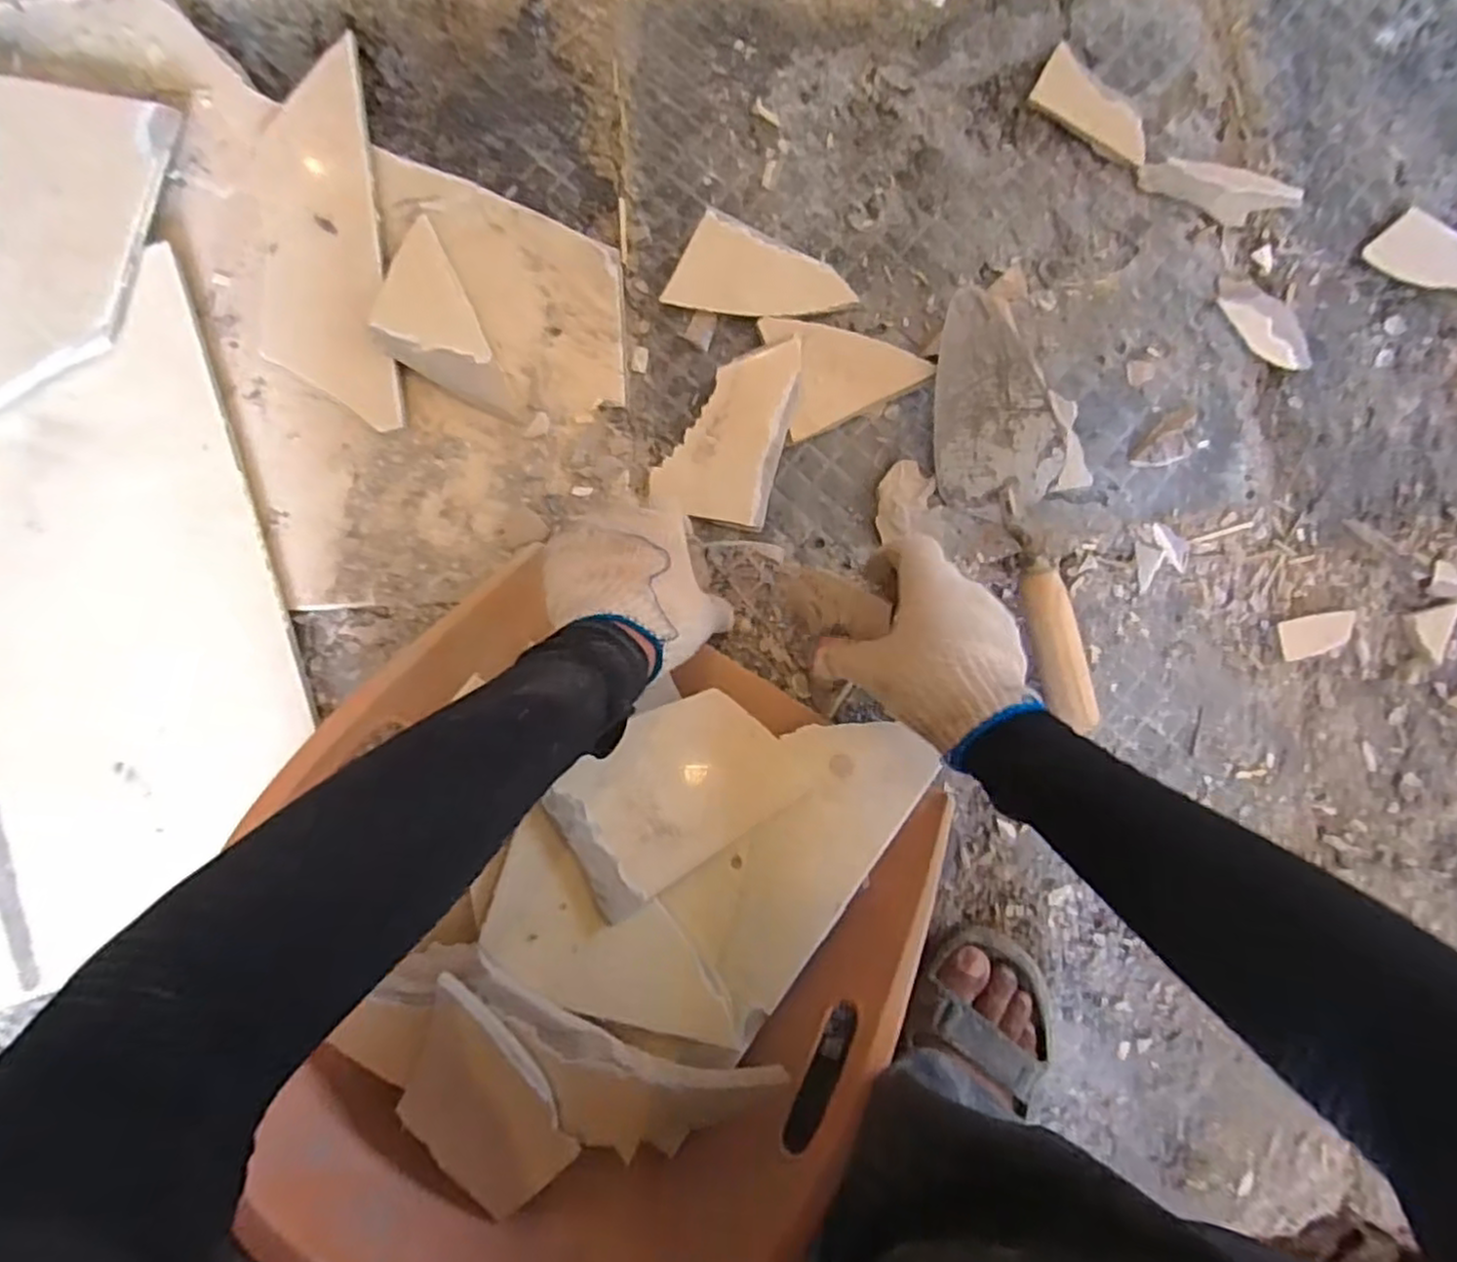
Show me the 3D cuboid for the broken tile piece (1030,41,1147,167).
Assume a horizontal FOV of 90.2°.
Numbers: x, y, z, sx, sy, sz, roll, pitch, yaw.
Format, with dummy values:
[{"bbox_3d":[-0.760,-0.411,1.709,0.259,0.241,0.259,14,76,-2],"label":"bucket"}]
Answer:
[{"bbox_3d":[0.289,-0.410,0.568,0.103,0.007,0.044,39,107,7],"label":"broken tile piece"}]

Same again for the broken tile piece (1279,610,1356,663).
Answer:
[{"bbox_3d":[0.451,0.004,0.554,0.061,0.010,0.032,-9,86,-2],"label":"broken tile piece"}]

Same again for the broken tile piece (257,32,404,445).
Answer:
[{"bbox_3d":[-0.307,-0.294,0.543,0.092,0.016,0.284,-8,87,-5],"label":"broken tile piece"}]

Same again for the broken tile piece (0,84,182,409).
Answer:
[{"bbox_3d":[-0.476,-0.271,0.520,0.132,0.016,0.228,-3,86,-13],"label":"broken tile piece"}]

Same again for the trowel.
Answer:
[{"bbox_3d":[0.213,-0.088,0.533,0.087,0.051,0.306,-11,87,-2],"label":"trowel"}]

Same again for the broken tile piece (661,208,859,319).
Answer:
[{"bbox_3d":[0.026,-0.265,0.559,0.129,0.015,0.078,22,86,0],"label":"broken tile piece"}]

